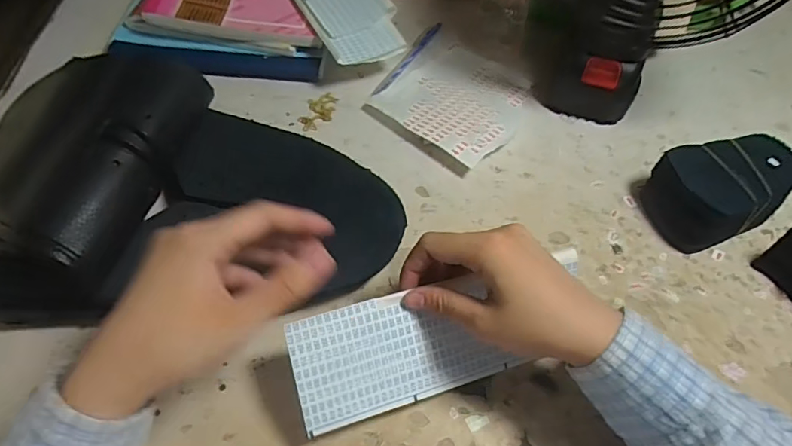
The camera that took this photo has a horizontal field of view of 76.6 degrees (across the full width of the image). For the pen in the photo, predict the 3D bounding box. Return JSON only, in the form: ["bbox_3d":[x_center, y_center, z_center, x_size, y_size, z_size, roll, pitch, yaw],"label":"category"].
[{"bbox_3d":[0.014,-0.173,0.521,0.012,0.007,0.128,27,60,14],"label":"pen"}]

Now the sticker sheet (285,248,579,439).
[{"bbox_3d":[0.034,0.074,0.330,0.200,0.006,0.069,-12,91,-18],"label":"sticker sheet"}]

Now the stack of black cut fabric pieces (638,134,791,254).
[{"bbox_3d":[0.268,-0.025,0.412,0.102,0.055,0.070,-13,58,-11],"label":"stack of black cut fabric pieces"}]

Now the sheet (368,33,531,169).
[{"bbox_3d":[0.059,-0.125,0.491,0.135,0.017,0.140,35,62,18],"label":"sheet"}]

